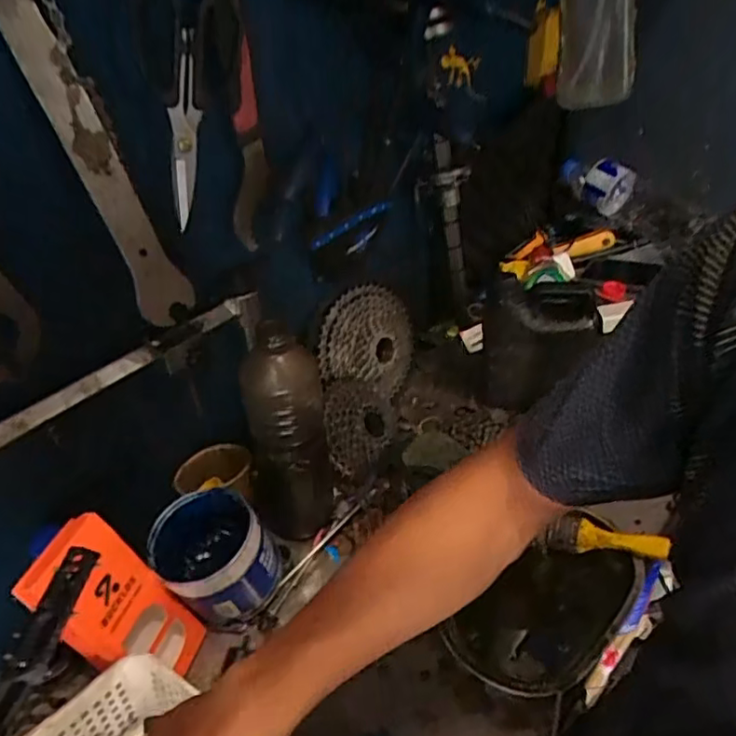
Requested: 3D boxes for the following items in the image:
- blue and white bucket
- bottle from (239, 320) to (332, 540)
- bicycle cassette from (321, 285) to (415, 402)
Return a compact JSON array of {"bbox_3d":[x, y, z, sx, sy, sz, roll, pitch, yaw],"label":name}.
[{"bbox_3d":[-0.150,0.186,0.591,0.101,0.087,0.096,-3,39,3],"label":"blue and white bucket"},{"bbox_3d":[-0.079,0.061,0.576,0.069,0.220,0.062,-2,39,4],"label":"bottle"},{"bbox_3d":[0.005,-0.039,0.797,0.157,0.142,0.048,17,-12,-29],"label":"bicycle cassette"}]

